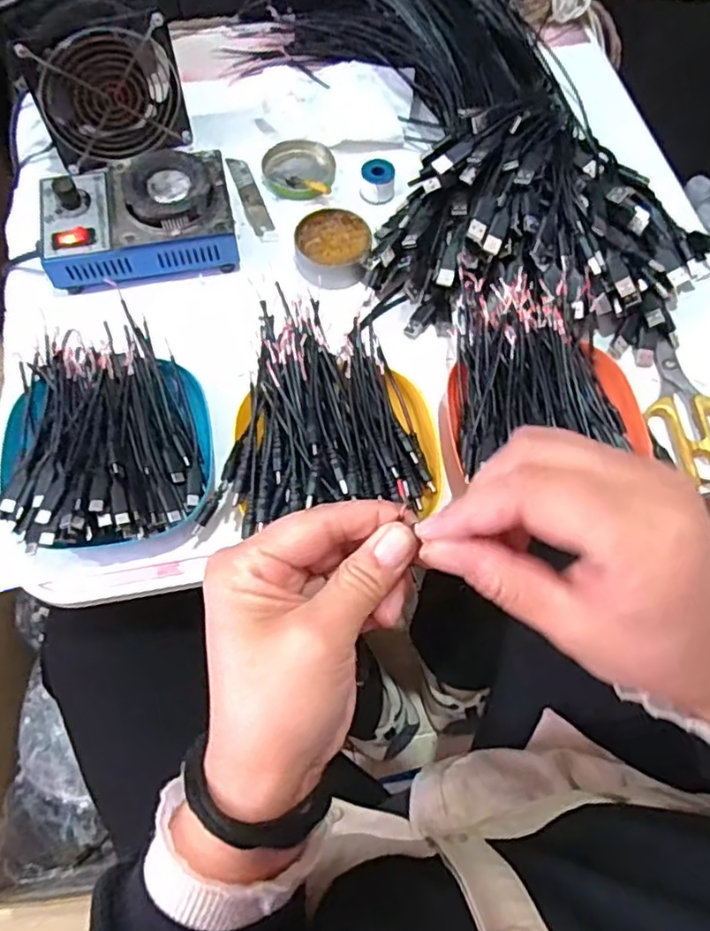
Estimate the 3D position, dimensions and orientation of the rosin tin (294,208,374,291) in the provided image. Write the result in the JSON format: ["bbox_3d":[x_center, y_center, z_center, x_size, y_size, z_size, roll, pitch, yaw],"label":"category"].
[{"bbox_3d":[-0.019,-0.183,0.528,0.061,0.026,0.064,1,67,-2],"label":"rosin tin"}]

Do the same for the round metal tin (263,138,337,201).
[{"bbox_3d":[-0.053,-0.273,0.582,0.065,0.018,0.066,1,67,-2],"label":"round metal tin"}]

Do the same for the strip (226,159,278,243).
[{"bbox_3d":[-0.093,-0.242,0.567,0.019,0.004,0.103,-19,69,-9],"label":"strip"}]

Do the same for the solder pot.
[{"bbox_3d":[-0.176,-0.201,0.515,0.149,0.062,0.100,-10,68,-6],"label":"solder pot"}]

